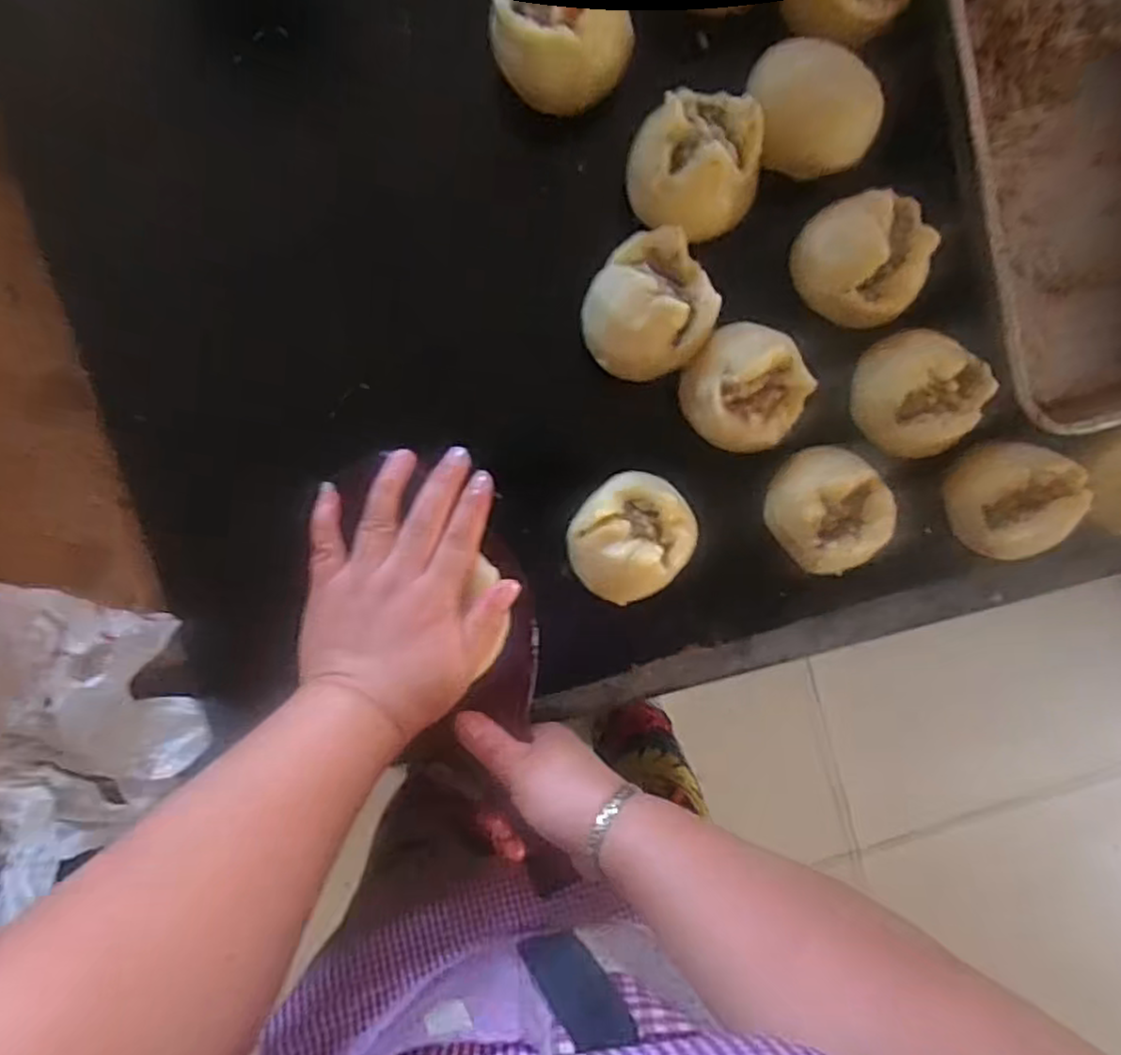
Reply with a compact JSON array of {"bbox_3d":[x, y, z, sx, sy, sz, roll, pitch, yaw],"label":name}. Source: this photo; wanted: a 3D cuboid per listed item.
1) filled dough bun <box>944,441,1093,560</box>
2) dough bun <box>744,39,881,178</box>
[{"bbox_3d":[0.287,-0.015,0.443,0.070,0.045,0.069,23,93,-4],"label":"filled dough bun"},{"bbox_3d":[0.149,-0.245,0.410,0.063,0.036,0.066,0,94,-2],"label":"dough bun"}]

